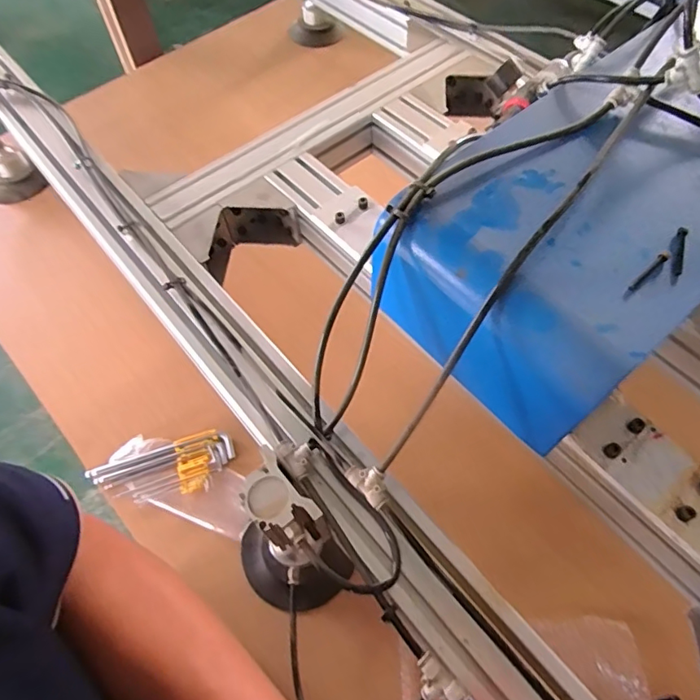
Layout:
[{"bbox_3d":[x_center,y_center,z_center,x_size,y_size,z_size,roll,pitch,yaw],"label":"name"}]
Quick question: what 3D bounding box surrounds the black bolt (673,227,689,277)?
[{"bbox_3d":[0.271,-0.081,0.418,0.007,0.004,0.050,18,62,12],"label":"black bolt"}]

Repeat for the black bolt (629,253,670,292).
[{"bbox_3d":[0.240,-0.063,0.409,0.048,0.006,0.007,-38,66,-18],"label":"black bolt"}]

